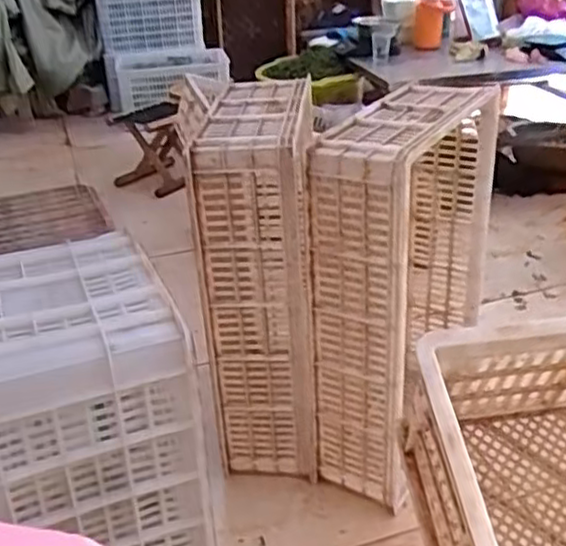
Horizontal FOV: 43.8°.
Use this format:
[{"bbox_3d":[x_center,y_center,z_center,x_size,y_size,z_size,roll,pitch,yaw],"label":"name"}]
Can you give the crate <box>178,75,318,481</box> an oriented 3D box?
[{"bbox_3d":[-0.032,0.010,1.314,0.173,0.625,0.417,-1,28,3],"label":"crate"}]

